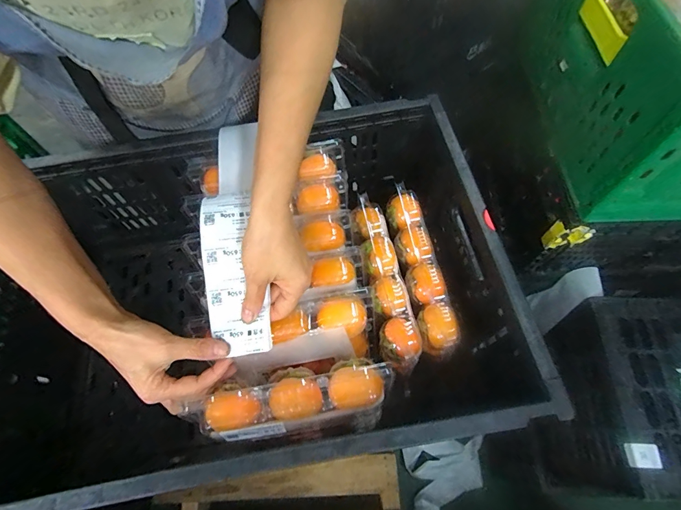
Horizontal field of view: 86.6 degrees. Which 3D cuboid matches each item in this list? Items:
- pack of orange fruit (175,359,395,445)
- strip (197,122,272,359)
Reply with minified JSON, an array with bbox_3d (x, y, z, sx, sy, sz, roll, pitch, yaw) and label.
[{"bbox_3d":[-0.047,0.147,0.363,0.197,0.049,0.072,-9,63,-3],"label":"pack of orange fruit"},{"bbox_3d":[-0.119,-0.035,0.398,0.066,0.039,0.279,-7,67,-2],"label":"strip"}]

